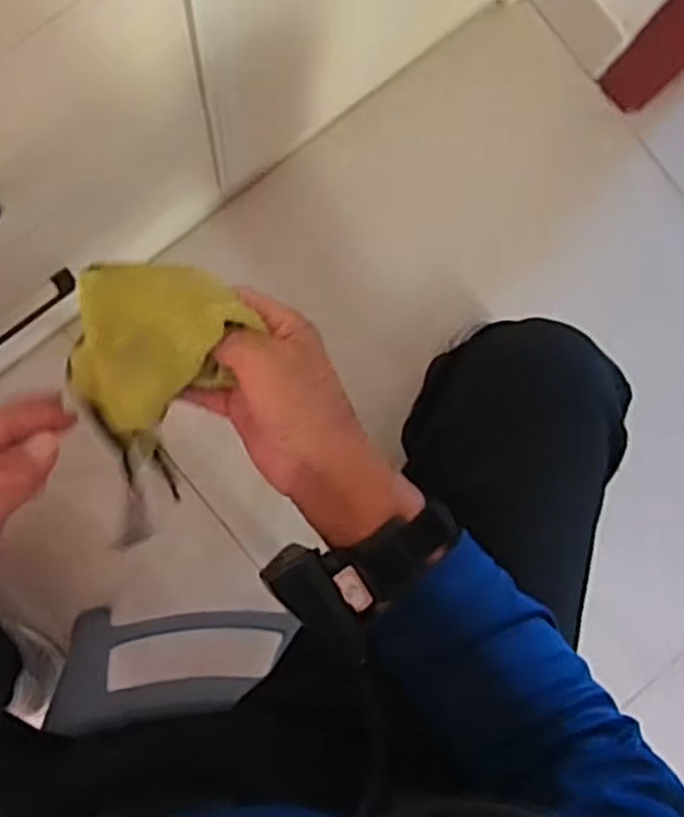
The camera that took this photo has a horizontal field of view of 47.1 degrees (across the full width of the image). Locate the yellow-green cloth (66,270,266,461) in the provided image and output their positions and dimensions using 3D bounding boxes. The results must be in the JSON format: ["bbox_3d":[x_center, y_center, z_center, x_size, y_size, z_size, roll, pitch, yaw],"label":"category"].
[{"bbox_3d":[-0.104,-0.030,0.439,0.095,0.042,0.103,9,85,-6],"label":"yellow-green cloth"}]

